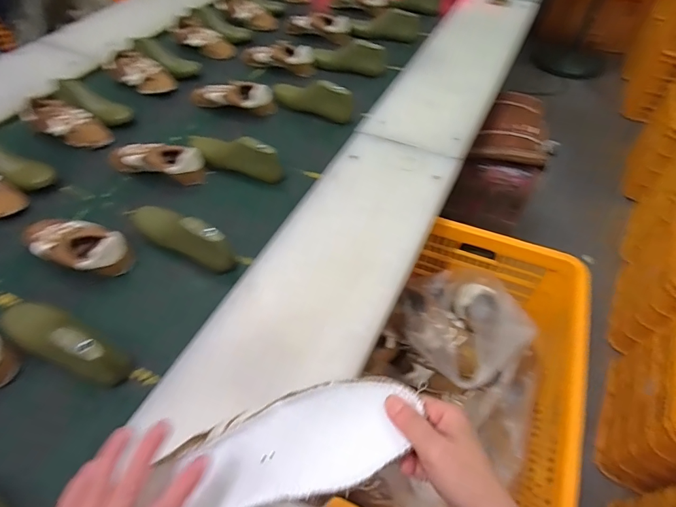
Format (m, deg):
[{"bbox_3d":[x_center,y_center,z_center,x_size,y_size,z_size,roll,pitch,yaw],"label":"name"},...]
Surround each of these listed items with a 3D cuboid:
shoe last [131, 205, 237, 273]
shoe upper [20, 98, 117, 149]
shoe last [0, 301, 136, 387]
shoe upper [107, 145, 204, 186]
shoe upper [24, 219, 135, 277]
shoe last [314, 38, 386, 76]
[{"bbox_3d":[-0.283,-0.034,0.742,0.202,0.077,0.058,20,55,16],"label":"shoe last"},{"bbox_3d":[-0.670,-0.321,0.997,0.224,0.064,0.091,22,53,-7],"label":"shoe upper"},{"bbox_3d":[-0.428,0.130,0.619,0.232,0.086,0.077,23,56,17],"label":"shoe last"},{"bbox_3d":[-0.417,-0.212,0.914,0.238,0.076,0.074,15,54,12],"label":"shoe upper"},{"bbox_3d":[-0.488,-0.021,0.745,0.218,0.061,0.096,18,55,14],"label":"shoe upper"},{"bbox_3d":[0.038,-0.578,1.173,0.213,0.069,0.075,15,54,12],"label":"shoe last"}]

